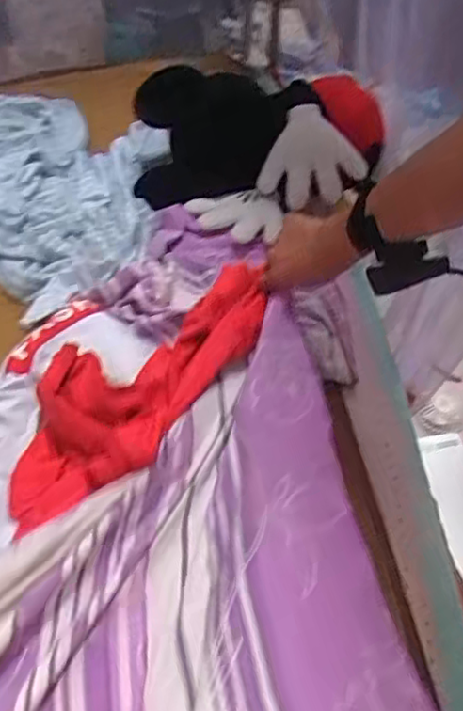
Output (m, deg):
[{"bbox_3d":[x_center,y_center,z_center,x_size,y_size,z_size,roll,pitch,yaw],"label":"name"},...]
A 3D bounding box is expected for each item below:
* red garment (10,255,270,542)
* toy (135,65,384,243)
[{"bbox_3d":[-0.095,0.027,0.683,0.361,0.074,0.165,-40,58,-12],"label":"red garment"},{"bbox_3d":[0.050,-0.318,1.044,0.400,0.266,0.170,-3,7,-11],"label":"toy"}]

